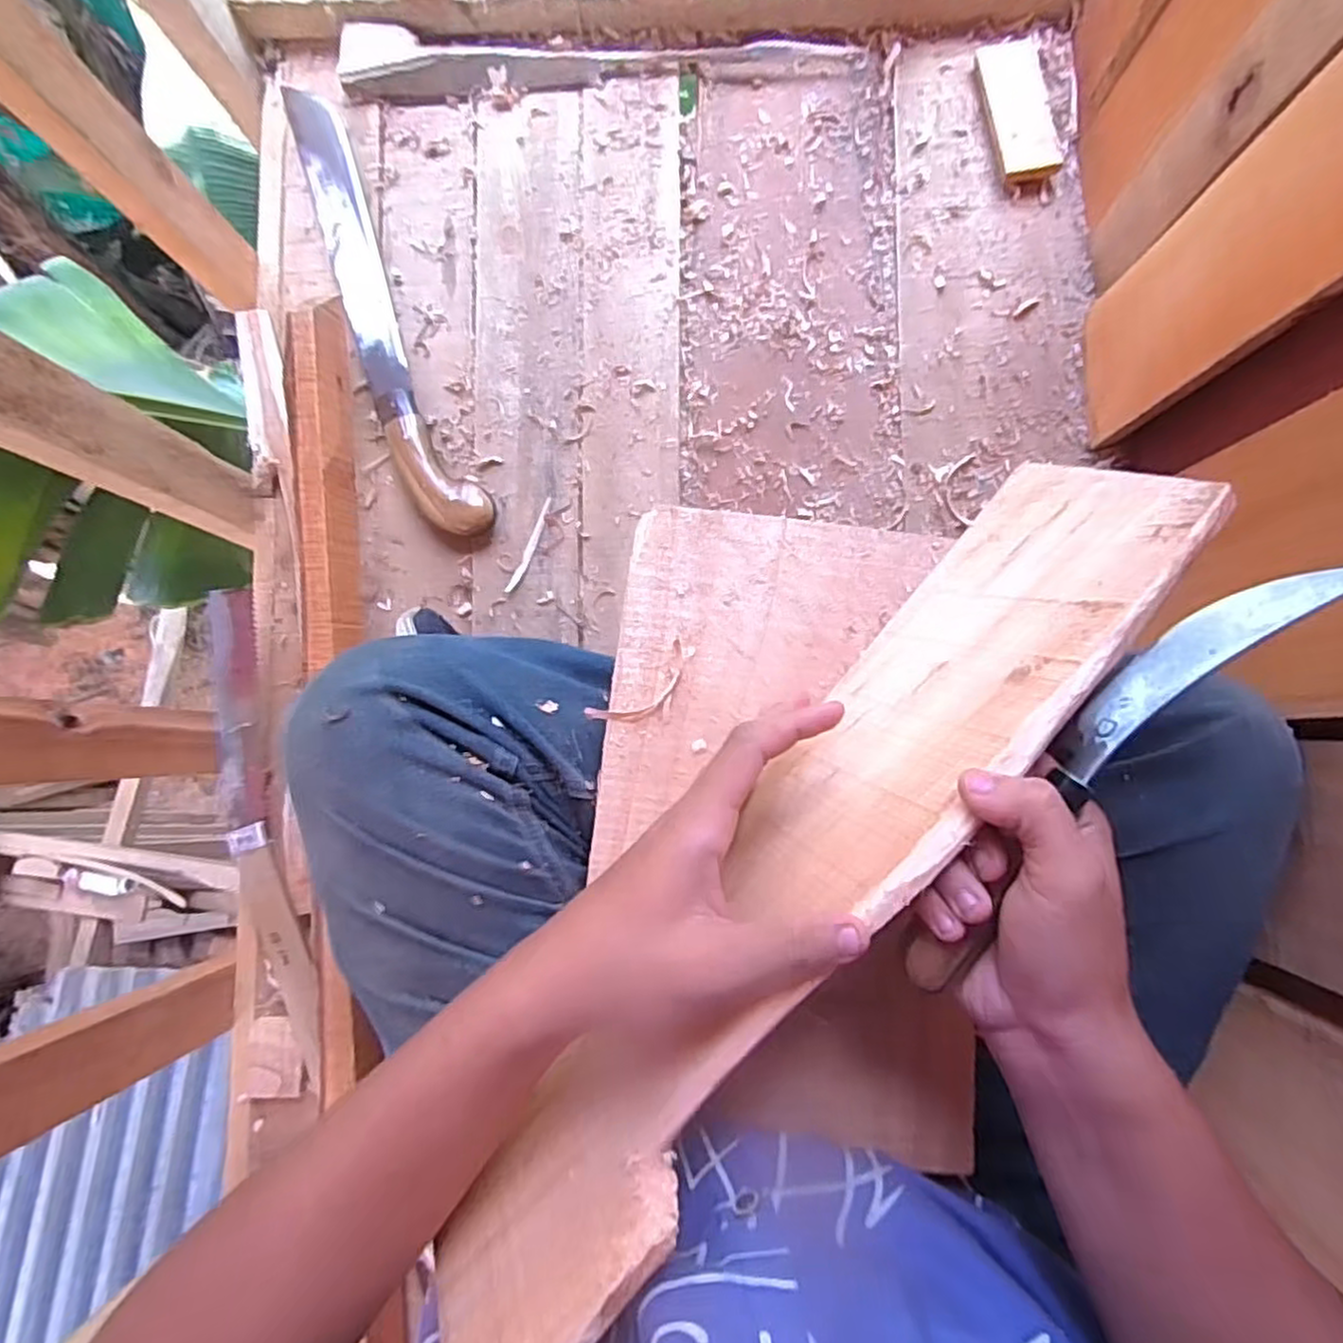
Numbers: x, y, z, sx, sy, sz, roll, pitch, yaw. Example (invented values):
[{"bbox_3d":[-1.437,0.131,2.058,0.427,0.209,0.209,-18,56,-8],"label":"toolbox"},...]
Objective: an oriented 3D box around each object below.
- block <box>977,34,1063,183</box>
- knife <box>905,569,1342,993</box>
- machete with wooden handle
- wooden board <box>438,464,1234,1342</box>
[{"bbox_3d":[0.292,-0.472,0.600,0.046,0.021,0.121,-8,84,1],"label":"block"},{"bbox_3d":[0.159,0.040,0.266,0.026,0.040,0.205,38,97,5],"label":"knife"},{"bbox_3d":[-0.252,-0.311,0.613,0.058,0.026,0.432,-22,84,0],"label":"machete with wooden handle"},{"bbox_3d":[0.062,0.075,0.306,0.015,0.125,0.449,45,81,-22],"label":"wooden board"}]

